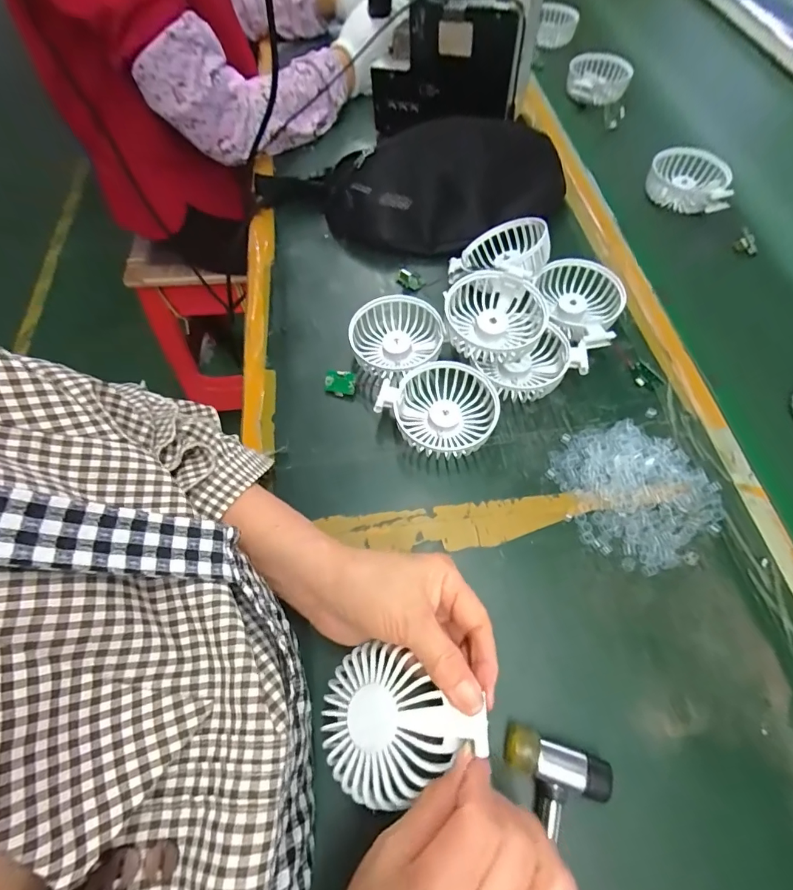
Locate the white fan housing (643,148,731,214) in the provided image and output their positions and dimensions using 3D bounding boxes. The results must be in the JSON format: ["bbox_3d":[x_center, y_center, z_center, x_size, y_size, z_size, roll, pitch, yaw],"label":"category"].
[{"bbox_3d":[0.355,-0.326,0.533,0.091,0.036,0.072,16,64,11],"label":"white fan housing"}]

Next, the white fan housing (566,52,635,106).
[{"bbox_3d":[0.298,-0.539,0.646,0.091,0.038,0.094,16,64,11],"label":"white fan housing"}]

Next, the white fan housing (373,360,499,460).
[{"bbox_3d":[0.040,-0.033,0.389,0.087,0.034,0.088,-1,62,2],"label":"white fan housing"}]

